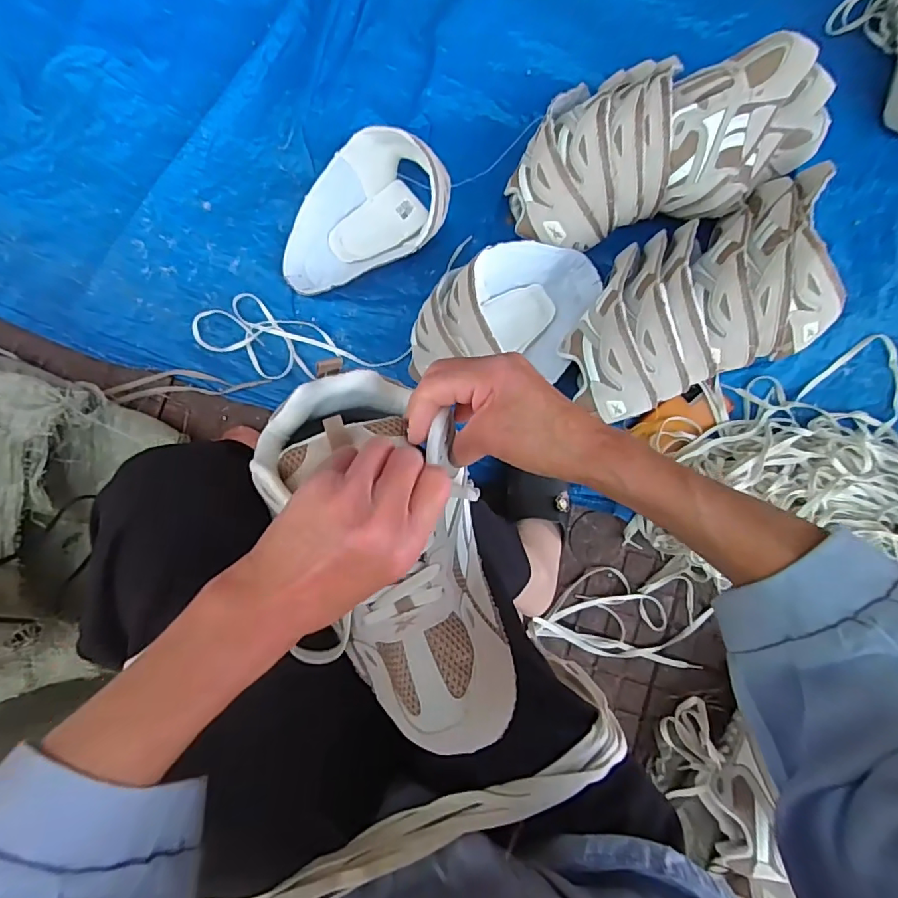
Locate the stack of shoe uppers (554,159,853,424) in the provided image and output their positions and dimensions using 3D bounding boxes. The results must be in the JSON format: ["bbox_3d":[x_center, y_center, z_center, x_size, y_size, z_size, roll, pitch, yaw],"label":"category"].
[{"bbox_3d":[0.315,-0.192,0.626,0.379,0.121,0.207,-22,85,-2],"label":"stack of shoe uppers"}]

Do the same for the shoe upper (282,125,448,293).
[{"bbox_3d":[-0.122,-0.308,0.676,0.235,0.097,0.157,-25,87,-4],"label":"shoe upper"}]

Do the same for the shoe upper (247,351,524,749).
[{"bbox_3d":[-0.035,0.063,0.324,0.120,0.067,0.242,-24,81,-6],"label":"shoe upper"}]

